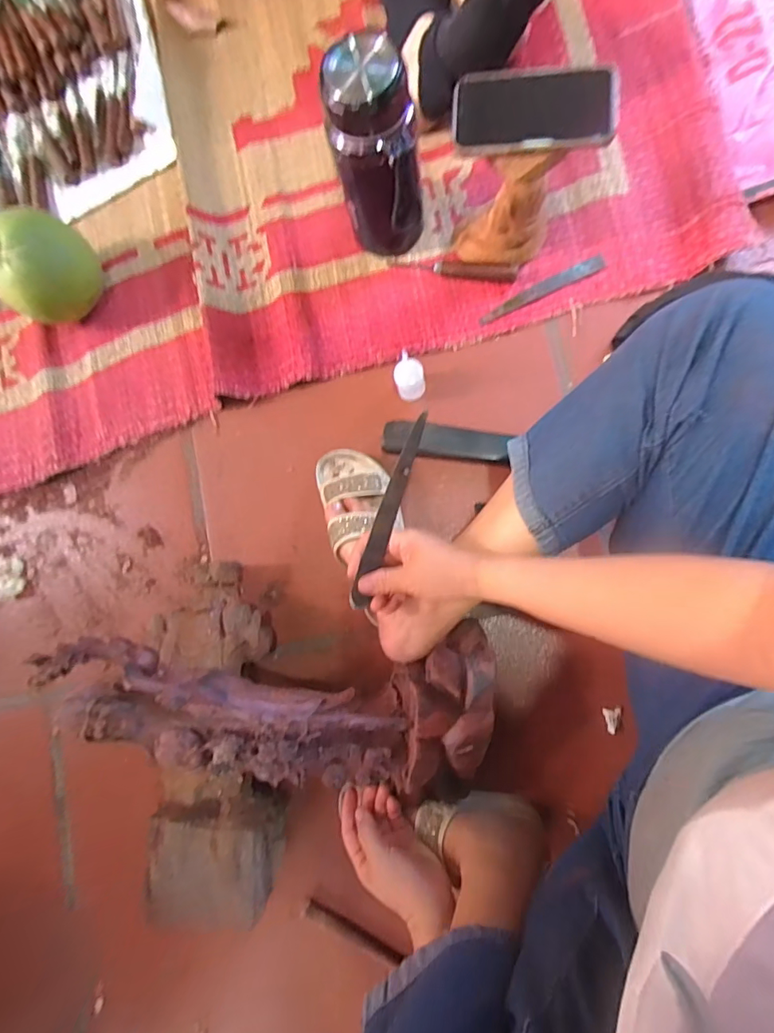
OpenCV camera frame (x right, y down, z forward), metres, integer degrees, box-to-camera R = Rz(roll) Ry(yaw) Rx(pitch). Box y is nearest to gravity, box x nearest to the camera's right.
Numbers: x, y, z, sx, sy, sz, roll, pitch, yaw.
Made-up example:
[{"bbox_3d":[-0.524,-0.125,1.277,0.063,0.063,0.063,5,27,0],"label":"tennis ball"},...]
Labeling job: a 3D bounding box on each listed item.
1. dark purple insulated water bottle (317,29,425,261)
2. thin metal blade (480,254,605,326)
[{"bbox_3d":[-0.008,-0.402,0.551,0.094,0.218,0.085,-9,84,7],"label":"dark purple insulated water bottle"},{"bbox_3d":[0.201,-0.296,0.616,0.168,0.005,0.020,-23,82,6],"label":"thin metal blade"}]

